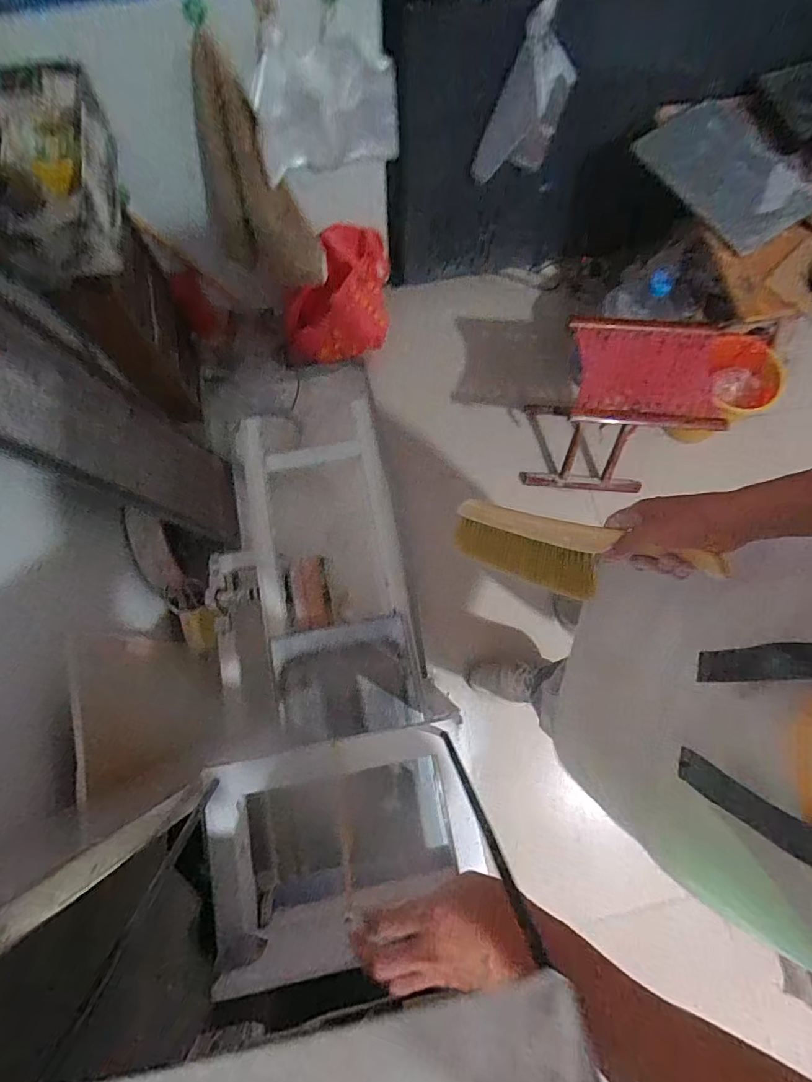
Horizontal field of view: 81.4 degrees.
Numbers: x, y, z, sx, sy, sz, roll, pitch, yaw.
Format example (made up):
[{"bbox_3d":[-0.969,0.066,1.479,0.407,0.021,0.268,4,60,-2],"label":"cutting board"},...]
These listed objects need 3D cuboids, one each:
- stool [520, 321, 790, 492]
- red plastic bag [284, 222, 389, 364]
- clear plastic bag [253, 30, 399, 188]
[{"bbox_3d":[0.532,-0.333,1.268,0.355,0.455,0.315,5,76,1],"label":"stool"},{"bbox_3d":[-0.187,-0.667,1.332,0.321,0.359,0.174,-18,77,-5],"label":"red plastic bag"},{"bbox_3d":[-0.151,-0.835,0.920,0.280,0.210,0.041,-19,77,-5],"label":"clear plastic bag"}]

